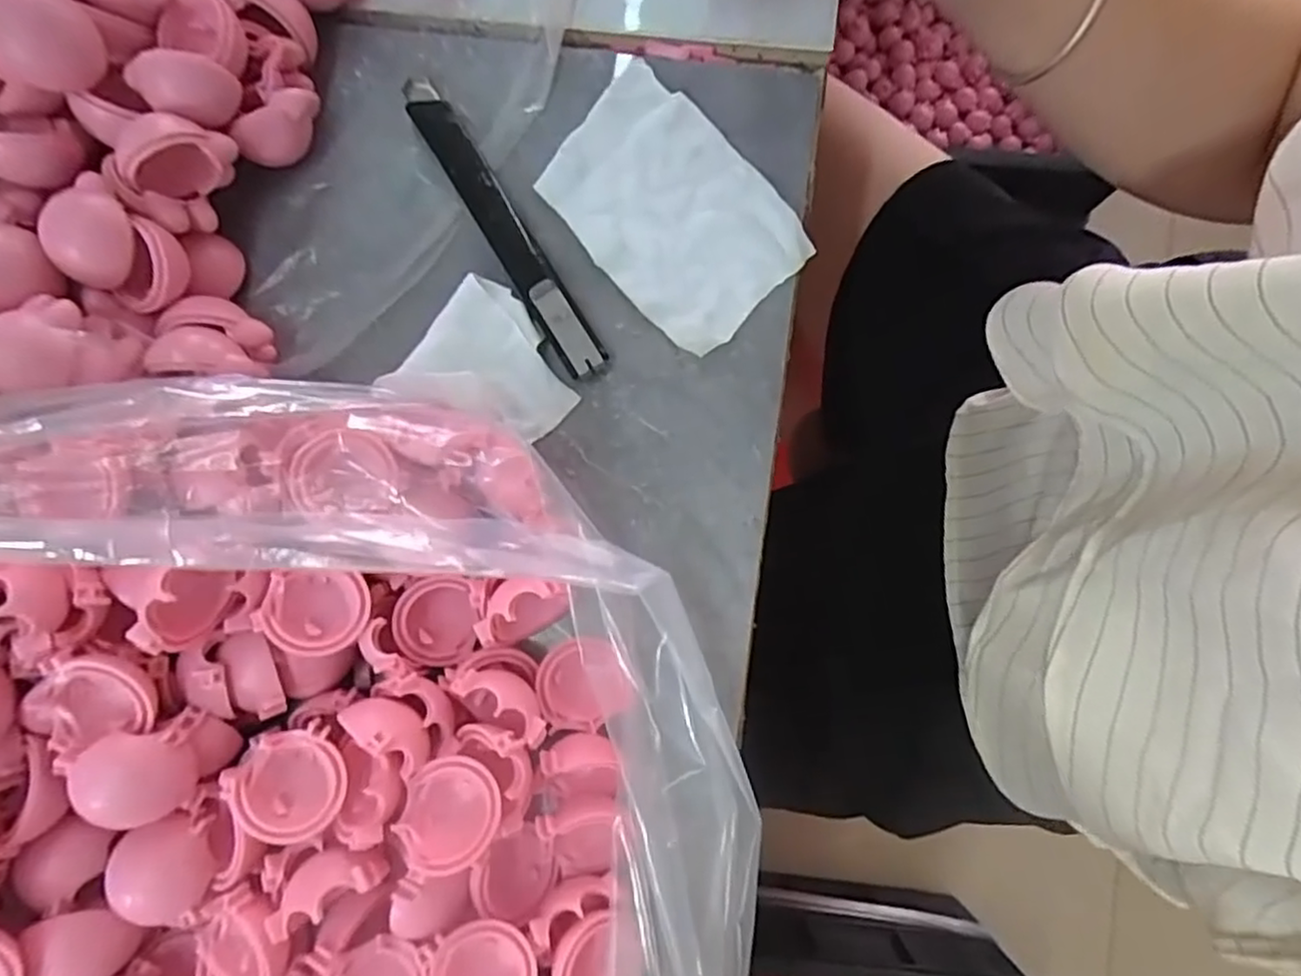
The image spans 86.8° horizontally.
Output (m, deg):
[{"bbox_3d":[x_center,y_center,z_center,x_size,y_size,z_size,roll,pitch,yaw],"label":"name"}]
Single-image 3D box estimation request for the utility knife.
[{"bbox_3d":[-0.055,-0.095,0.247,0.015,0.008,0.130,-31,81,-4],"label":"utility knife"}]

